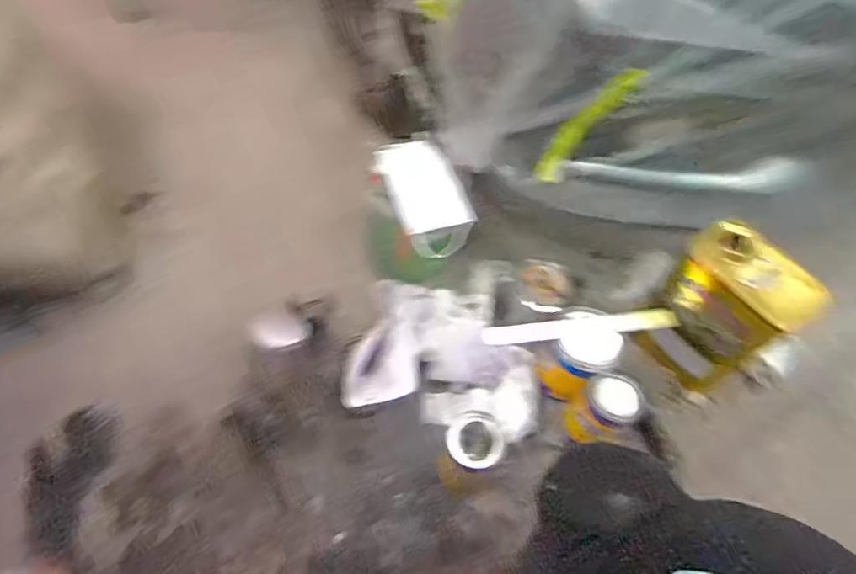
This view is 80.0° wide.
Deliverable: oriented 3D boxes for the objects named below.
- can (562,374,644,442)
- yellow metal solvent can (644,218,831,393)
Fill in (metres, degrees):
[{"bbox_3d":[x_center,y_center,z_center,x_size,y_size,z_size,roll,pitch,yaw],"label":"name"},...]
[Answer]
[{"bbox_3d":[0.249,0.176,0.730,0.066,0.117,0.069,2,58,-4],"label":"can"},{"bbox_3d":[0.432,0.036,0.764,0.118,0.221,0.162,-30,65,-21],"label":"yellow metal solvent can"}]

